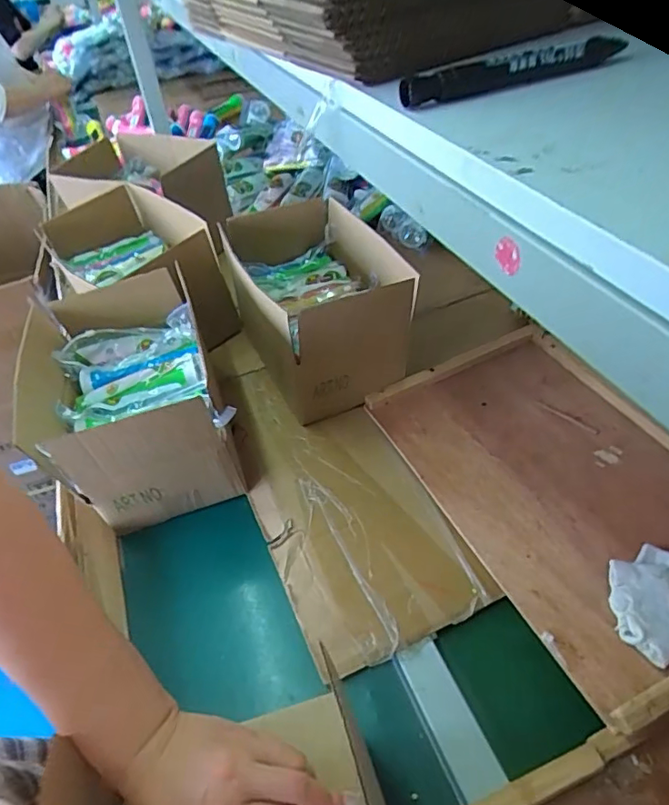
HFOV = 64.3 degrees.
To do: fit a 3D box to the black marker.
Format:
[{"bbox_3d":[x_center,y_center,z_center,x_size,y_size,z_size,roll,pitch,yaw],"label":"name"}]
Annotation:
[{"bbox_3d":[0.099,-0.179,0.286,0.133,0.016,0.012,-19,46,-12],"label":"black marker"}]

